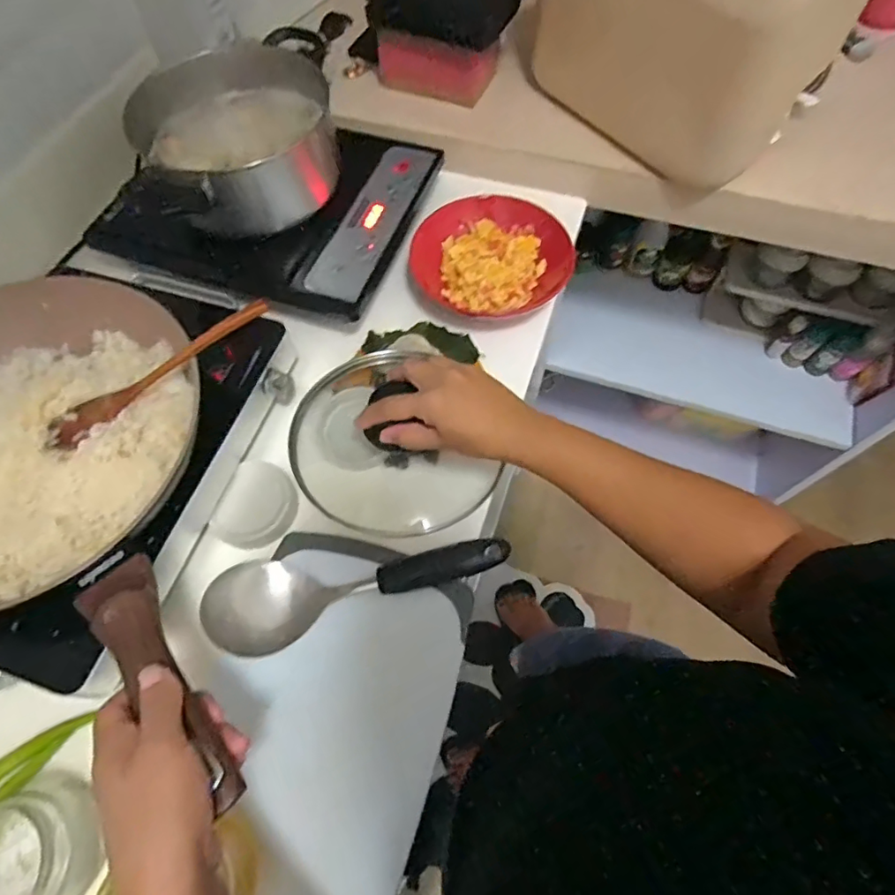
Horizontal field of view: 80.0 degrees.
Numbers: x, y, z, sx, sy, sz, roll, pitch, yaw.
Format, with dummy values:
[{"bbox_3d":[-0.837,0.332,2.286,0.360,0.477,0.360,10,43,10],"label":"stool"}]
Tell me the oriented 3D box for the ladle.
[{"bbox_3d":[-0.069,0.113,0.448,0.247,0.054,0.072,-11,64,-5],"label":"ladle"}]

